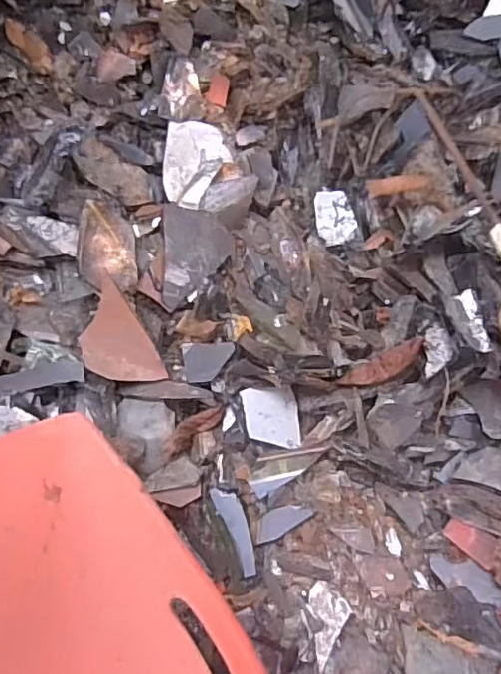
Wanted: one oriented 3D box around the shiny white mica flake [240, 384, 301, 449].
[{"bbox_3d":[0.023,0.084,0.629,0.057,0.004,0.066,-5,74,-17],"label":"shiny white mica flake"}]

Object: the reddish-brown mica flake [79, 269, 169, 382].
[{"bbox_3d":[-0.139,0.003,0.614,0.065,0.005,0.114,-31,98,-10],"label":"reddish-brown mica flake"}]

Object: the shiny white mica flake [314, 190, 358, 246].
[{"bbox_3d":[0.101,-0.142,0.719,0.044,0.004,0.062,-8,95,9],"label":"shiny white mica flake"}]

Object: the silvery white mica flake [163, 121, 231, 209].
[{"bbox_3d":[-0.061,-0.189,0.667,0.068,0.009,0.090,6,94,-16],"label":"silvery white mica flake"}]

